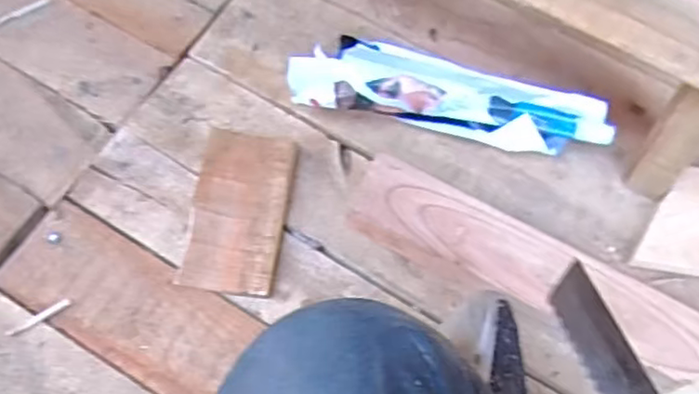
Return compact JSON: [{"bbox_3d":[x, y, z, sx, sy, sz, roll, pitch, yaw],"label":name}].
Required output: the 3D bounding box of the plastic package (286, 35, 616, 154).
[{"bbox_3d":[0.083,-0.086,0.551,0.270,0.057,0.075,8,66,1],"label":"plastic package"}]

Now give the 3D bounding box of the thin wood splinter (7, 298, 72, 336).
[{"bbox_3d":[-0.236,0.092,0.490,0.048,0.004,0.008,-32,71,-15],"label":"thin wood splinter"}]

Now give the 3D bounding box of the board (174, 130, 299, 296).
[{"bbox_3d":[-0.089,0.011,0.523,0.075,0.012,0.133,8,66,1],"label":"board"}]

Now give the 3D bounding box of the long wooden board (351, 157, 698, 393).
[{"bbox_3d":[0.179,0.076,0.483,0.379,0.013,0.065,29,68,10],"label":"long wooden board"}]

